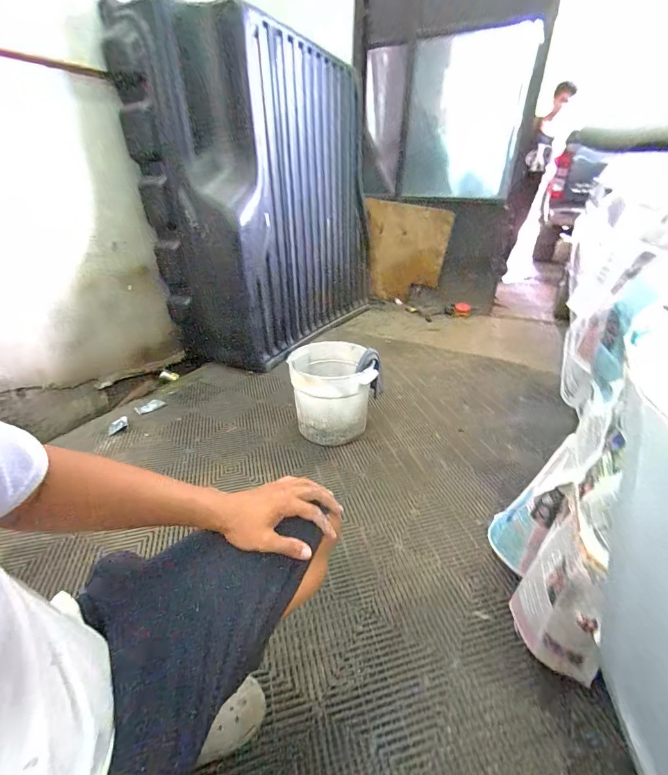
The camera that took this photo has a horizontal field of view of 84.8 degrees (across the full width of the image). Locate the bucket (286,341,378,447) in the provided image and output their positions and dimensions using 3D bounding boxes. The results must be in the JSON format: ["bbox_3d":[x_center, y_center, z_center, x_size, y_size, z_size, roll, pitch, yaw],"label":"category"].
[{"bbox_3d":[-0.012,0.022,1.405,0.295,0.295,0.274,1,29,0],"label":"bucket"}]

